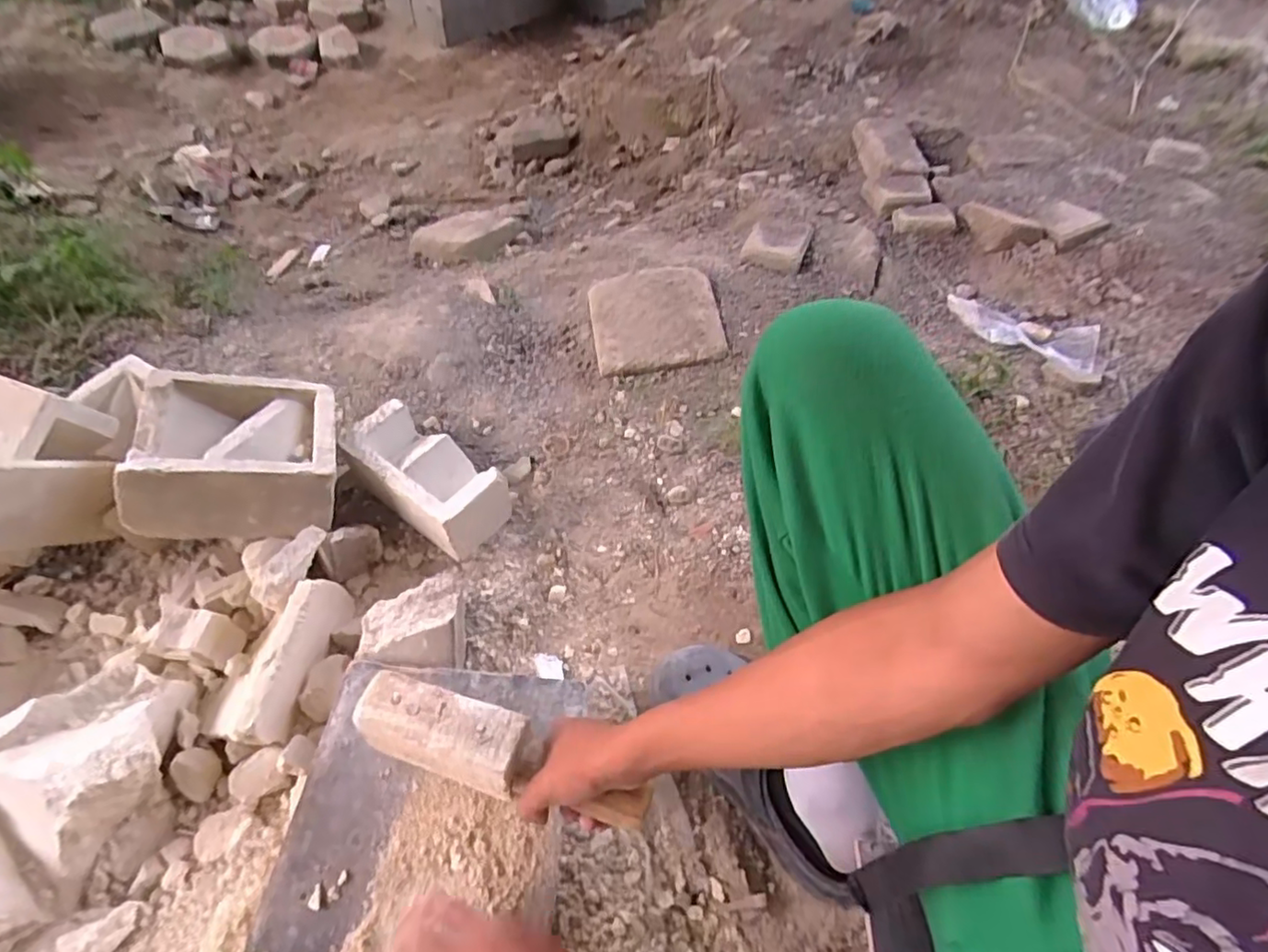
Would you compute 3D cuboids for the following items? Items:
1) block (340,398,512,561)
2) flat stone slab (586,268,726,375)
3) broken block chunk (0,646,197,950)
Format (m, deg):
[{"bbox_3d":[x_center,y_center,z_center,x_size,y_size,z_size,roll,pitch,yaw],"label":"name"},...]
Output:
[{"bbox_3d":[-0.267,0.002,0.790,0.201,0.096,0.102,31,60,20],"label":"block"},{"bbox_3d":[0.034,-0.256,0.967,0.201,0.026,0.185,-8,71,-6],"label":"flat stone slab"},{"bbox_3d":[-0.543,0.290,0.588,0.147,0.096,0.210,27,59,16],"label":"broken block chunk"}]

